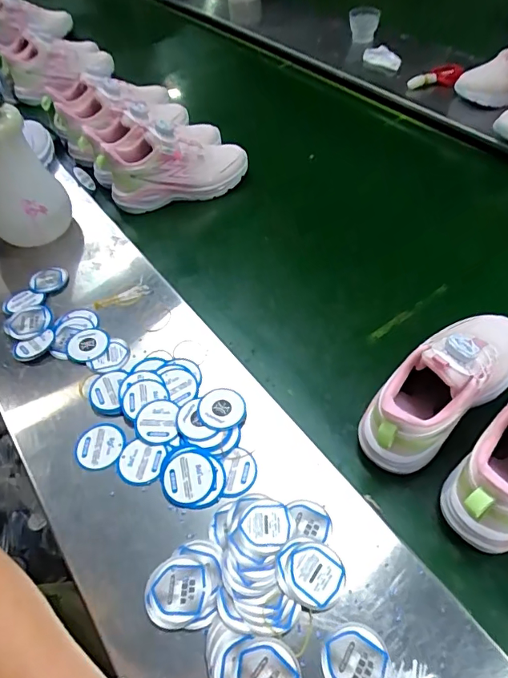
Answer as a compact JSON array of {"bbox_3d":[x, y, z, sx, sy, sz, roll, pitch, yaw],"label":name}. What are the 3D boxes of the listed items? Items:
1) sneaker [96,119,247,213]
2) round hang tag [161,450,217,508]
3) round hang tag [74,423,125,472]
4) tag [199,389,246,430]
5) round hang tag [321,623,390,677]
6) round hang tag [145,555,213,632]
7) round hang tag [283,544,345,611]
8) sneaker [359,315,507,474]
[{"bbox_3d":[-0.121,-0.271,0.712,0.218,0.108,0.100,-11,52,-2],"label":"sneaker"},{"bbox_3d":[-0.060,0.127,0.424,0.050,0.005,0.049,-1,61,2],"label":"round hang tag"},{"bbox_3d":[-0.151,0.105,0.452,0.048,0.004,0.047,-2,52,2],"label":"round hang tag"},{"bbox_3d":[-0.032,0.070,0.464,0.044,0.004,0.046,0,50,0],"label":"tag"},{"bbox_3d":[0.073,0.235,0.339,0.048,0.004,0.042,-38,59,-24],"label":"round hang tag"},{"bbox_3d":[-0.060,0.201,0.367,0.051,0.004,0.049,-2,52,2],"label":"round hang tag"},{"bbox_3d":[0.049,0.189,0.368,0.047,0.009,0.046,-2,52,2],"label":"round hang tag"},{"bbox_3d":[0.195,0.038,0.450,0.216,0.112,0.074,-39,59,-24],"label":"sneaker"}]

